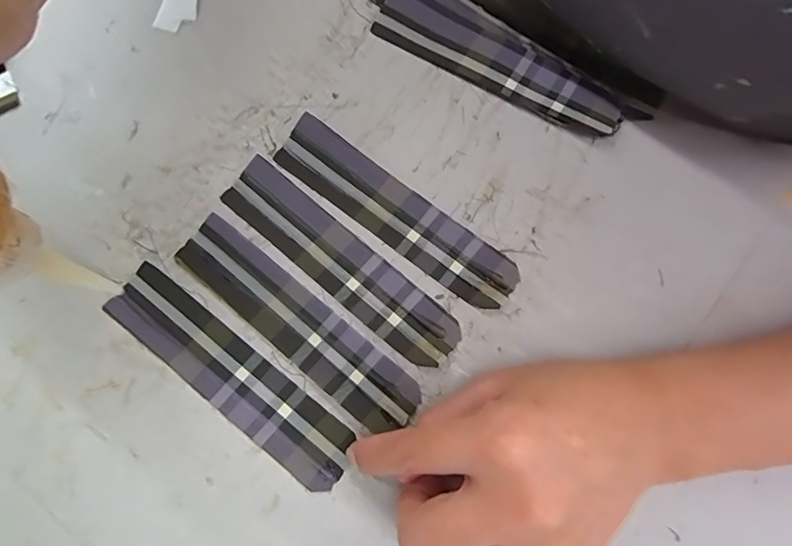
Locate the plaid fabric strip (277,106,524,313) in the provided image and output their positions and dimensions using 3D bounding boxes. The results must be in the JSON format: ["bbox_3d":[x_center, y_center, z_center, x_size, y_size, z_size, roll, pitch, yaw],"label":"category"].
[{"bbox_3d":[0.000,-0.032,0.254,0.140,0.008,0.032,37,79,9],"label":"plaid fabric strip"}]

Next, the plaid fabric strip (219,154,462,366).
[{"bbox_3d":[-0.029,-0.007,0.249,0.141,0.004,0.031,39,80,9],"label":"plaid fabric strip"}]

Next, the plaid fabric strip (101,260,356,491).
[{"bbox_3d":[-0.081,0.049,0.237,0.139,0.004,0.031,38,80,8],"label":"plaid fabric strip"}]

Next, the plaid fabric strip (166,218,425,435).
[{"bbox_3d":[-0.050,0.024,0.243,0.141,0.004,0.031,38,80,9],"label":"plaid fabric strip"}]

